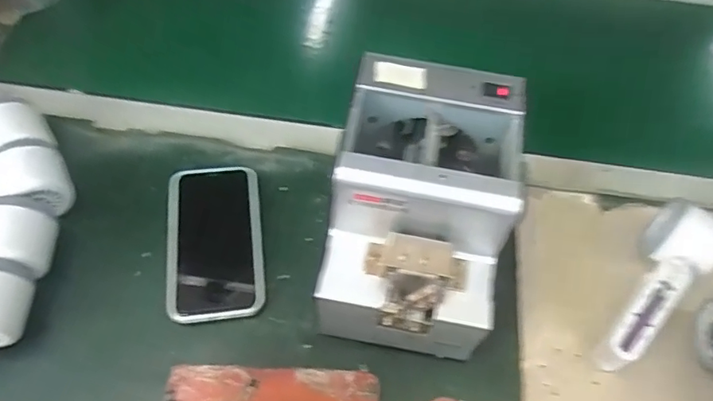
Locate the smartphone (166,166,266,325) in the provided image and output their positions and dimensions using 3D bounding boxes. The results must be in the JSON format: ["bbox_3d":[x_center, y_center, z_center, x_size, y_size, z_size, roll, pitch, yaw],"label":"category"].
[{"bbox_3d":[-0.122,0.032,0.472,0.077,0.007,0.146,-6,57,-7],"label":"smartphone"}]

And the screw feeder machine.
[{"bbox_3d":[0.045,0.008,0.417,0.125,0.139,0.175,9,57,3],"label":"screw feeder machine"}]

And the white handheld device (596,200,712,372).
[{"bbox_3d":[0.256,0.074,0.450,0.053,0.052,0.175,31,60,16],"label":"white handheld device"}]

